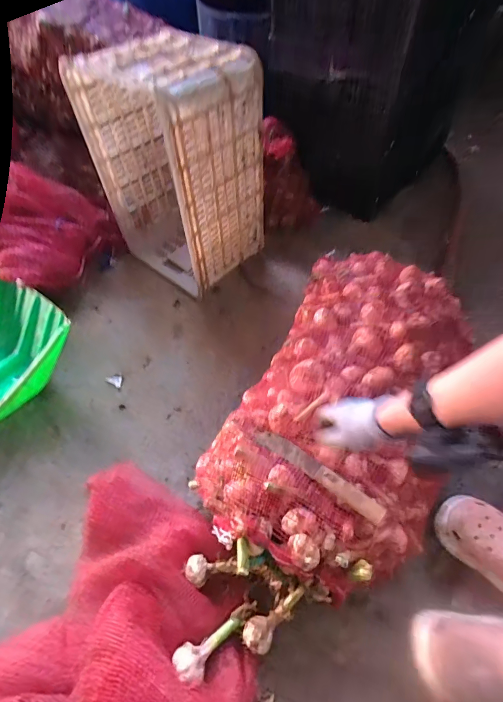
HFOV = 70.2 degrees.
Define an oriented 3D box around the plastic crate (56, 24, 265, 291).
[{"bbox_3d":[-0.200,-0.517,1.024,0.414,0.542,0.349,33,65,22],"label":"plastic crate"}]

